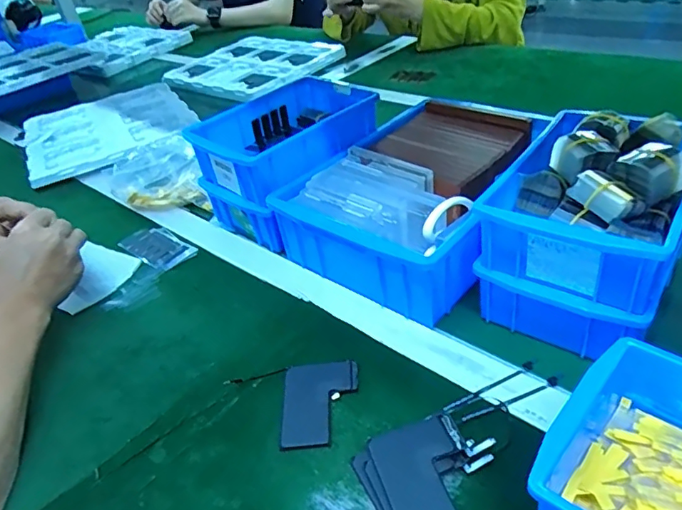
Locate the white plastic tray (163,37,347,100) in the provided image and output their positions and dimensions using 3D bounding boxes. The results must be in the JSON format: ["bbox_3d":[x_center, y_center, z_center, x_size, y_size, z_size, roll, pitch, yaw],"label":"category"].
[{"bbox_3d":[-0.194,-0.421,1.138,0.306,0.030,0.294,21,46,35],"label":"white plastic tray"}]

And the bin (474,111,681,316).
[{"bbox_3d":[0.204,-0.051,0.421,0.140,0.073,0.186,19,45,33],"label":"bin"}]

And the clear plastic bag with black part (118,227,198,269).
[{"bbox_3d":[-0.220,-0.011,0.620,0.105,0.014,0.050,25,49,38],"label":"clear plastic bag with black part"}]

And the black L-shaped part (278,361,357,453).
[{"bbox_3d":[-0.016,0.115,0.405,0.057,0.006,0.078,-6,36,6],"label":"black L-shaped part"}]

